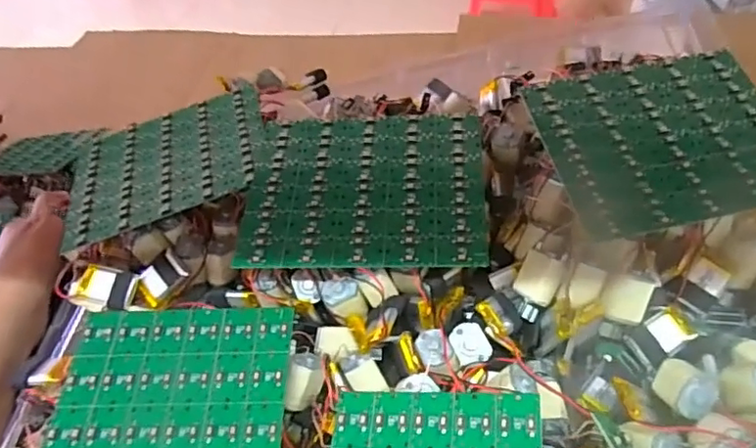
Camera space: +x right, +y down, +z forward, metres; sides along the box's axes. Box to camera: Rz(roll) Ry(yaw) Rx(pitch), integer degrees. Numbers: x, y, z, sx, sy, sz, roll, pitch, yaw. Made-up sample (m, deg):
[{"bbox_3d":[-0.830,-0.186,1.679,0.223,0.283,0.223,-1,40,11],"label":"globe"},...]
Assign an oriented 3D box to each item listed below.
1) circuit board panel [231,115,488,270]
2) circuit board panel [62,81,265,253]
[{"bbox_3d":[-0.007,-0.021,0.324,0.130,0.004,0.105,-1,53,7],"label":"circuit board panel"},{"bbox_3d":[-0.134,-0.044,0.377,0.124,0.005,0.108,-19,46,1],"label":"circuit board panel"}]

